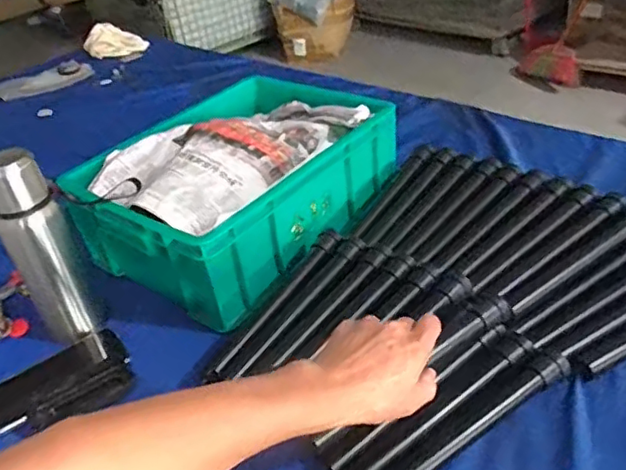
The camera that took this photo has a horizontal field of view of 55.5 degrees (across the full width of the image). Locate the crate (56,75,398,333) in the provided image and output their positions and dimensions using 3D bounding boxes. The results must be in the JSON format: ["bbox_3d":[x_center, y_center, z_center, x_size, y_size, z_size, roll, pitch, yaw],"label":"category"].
[{"bbox_3d":[-0.105,-0.081,0.899,0.324,0.173,0.436,22,46,37],"label":"crate"}]

